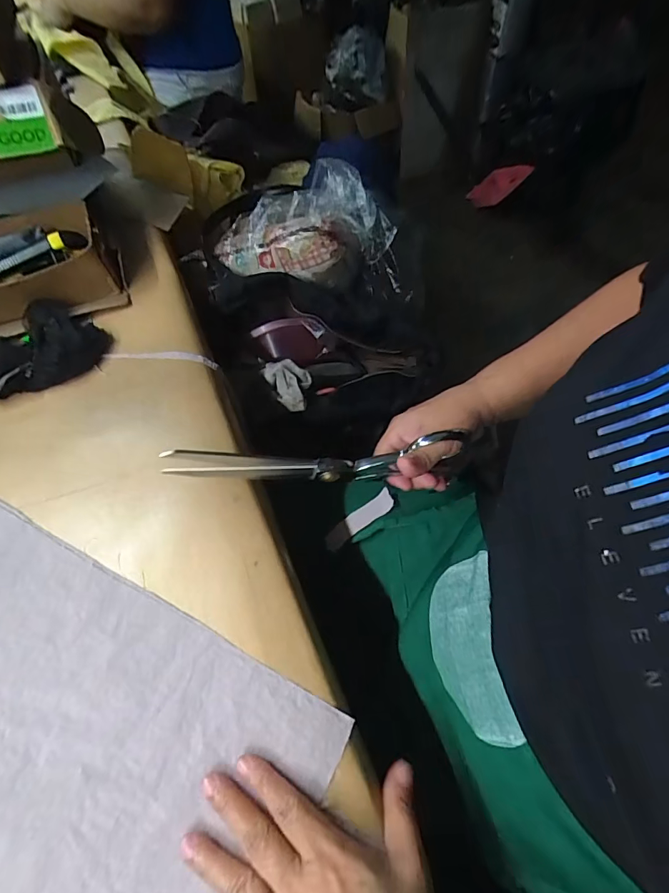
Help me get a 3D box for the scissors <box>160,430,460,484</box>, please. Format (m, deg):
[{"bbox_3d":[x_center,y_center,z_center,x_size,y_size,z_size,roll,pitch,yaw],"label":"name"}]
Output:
[{"bbox_3d":[-0.012,0.010,0.326,0.223,0.054,0.013,-1,59,-11],"label":"scissors"}]

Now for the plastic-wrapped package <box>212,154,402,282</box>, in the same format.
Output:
[{"bbox_3d":[-0.040,-0.291,0.557,0.237,0.107,0.102,-3,59,0],"label":"plastic-wrapped package"}]

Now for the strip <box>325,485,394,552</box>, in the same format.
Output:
[{"bbox_3d":[0.025,0.079,0.449,0.087,0.005,0.021,-38,57,9],"label":"strip"}]

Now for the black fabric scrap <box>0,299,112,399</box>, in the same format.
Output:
[{"bbox_3d":[-0.311,-0.102,0.428,0.143,0.029,0.099,-21,61,-10],"label":"black fabric scrap"}]

